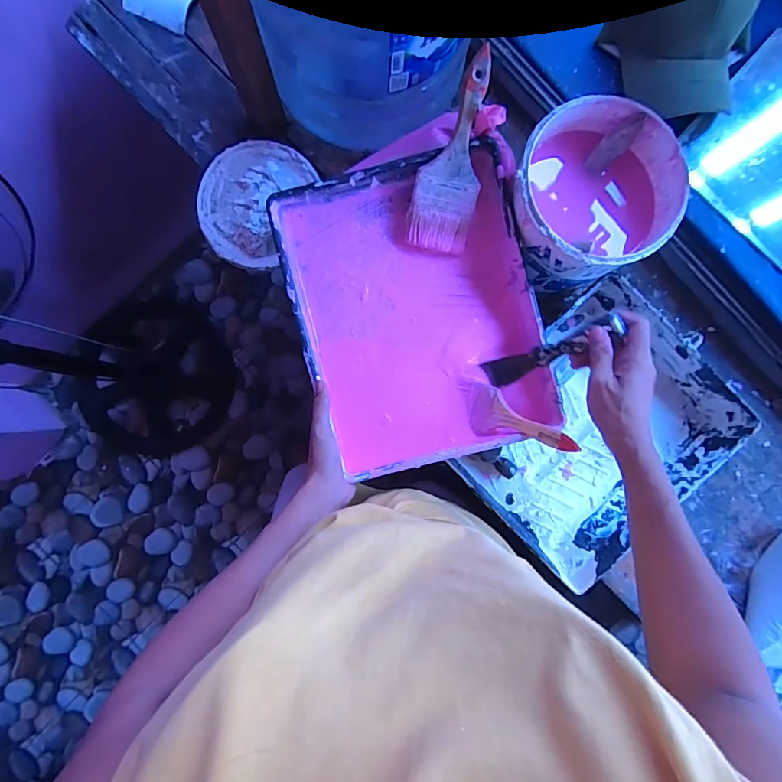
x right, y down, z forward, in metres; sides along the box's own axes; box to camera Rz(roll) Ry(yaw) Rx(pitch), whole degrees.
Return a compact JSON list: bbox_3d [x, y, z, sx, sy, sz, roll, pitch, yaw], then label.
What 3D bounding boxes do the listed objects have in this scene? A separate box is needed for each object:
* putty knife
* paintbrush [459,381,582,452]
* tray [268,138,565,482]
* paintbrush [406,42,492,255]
[{"bbox_3d":[0.172,-0.043,0.482,0.010,0.161,0.031,-25,89,-43],"label":"putty knife"},{"bbox_3d":[0.147,0.039,0.518,0.145,0.033,0.054,26,87,24],"label":"paintbrush"},{"bbox_3d":[0.031,-0.094,0.525,0.268,0.056,0.344,-15,89,-2],"label":"tray"},{"bbox_3d":[0.072,-0.260,0.491,0.074,0.011,0.198,13,114,-2],"label":"paintbrush"}]

